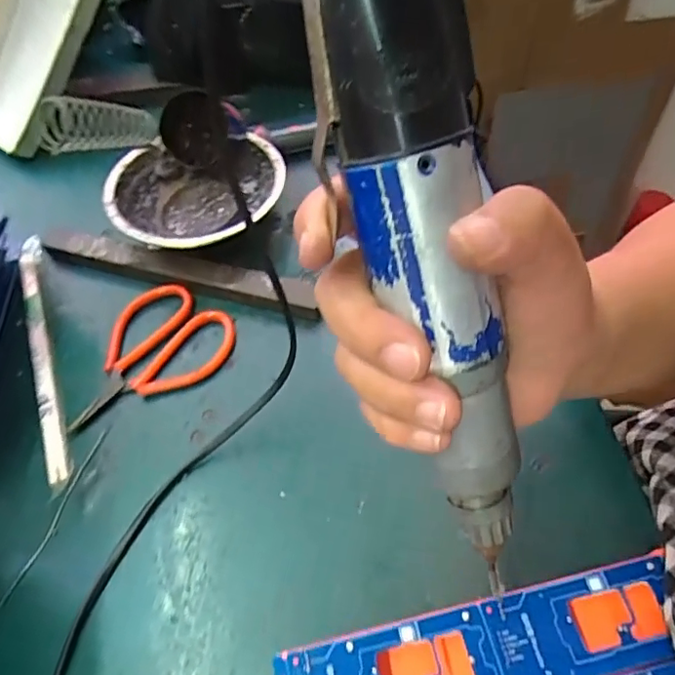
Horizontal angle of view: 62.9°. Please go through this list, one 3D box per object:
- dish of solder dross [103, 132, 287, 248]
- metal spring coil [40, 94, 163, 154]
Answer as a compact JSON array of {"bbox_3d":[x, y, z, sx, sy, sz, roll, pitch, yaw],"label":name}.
[{"bbox_3d":[-0.101,-0.103,0.403,0.125,0.034,0.103,-9,55,-2],"label":"dish of solder dross"},{"bbox_3d":[-0.148,-0.136,0.355,0.025,0.030,0.096,13,23,14],"label":"metal spring coil"}]

